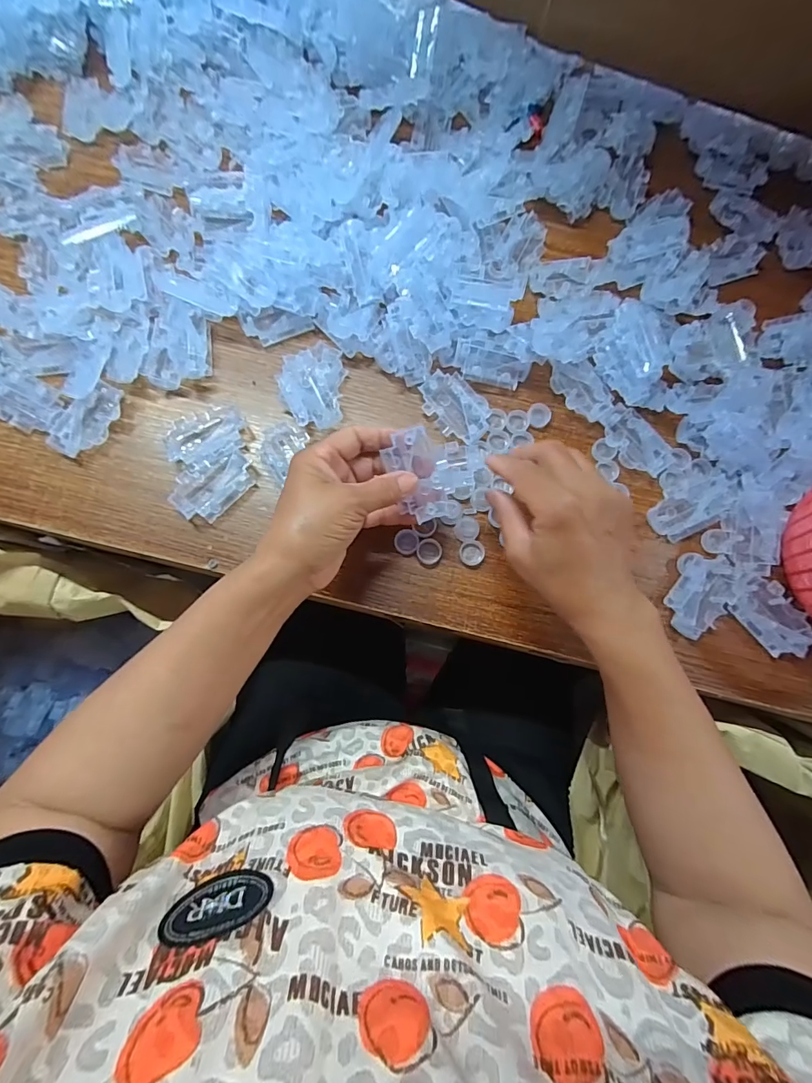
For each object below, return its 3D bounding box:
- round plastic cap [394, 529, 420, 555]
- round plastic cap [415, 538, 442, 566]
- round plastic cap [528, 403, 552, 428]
[{"bbox_3d":[0.001,0.001,0.368,0.020,0.007,0.021,1,78,-3],"label":"round plastic cap"},{"bbox_3d":[0.019,0.008,0.366,0.020,0.005,0.021,1,78,-3],"label":"round plastic cap"},{"bbox_3d":[0.119,-0.113,0.396,0.020,0.006,0.021,1,78,-3],"label":"round plastic cap"}]

